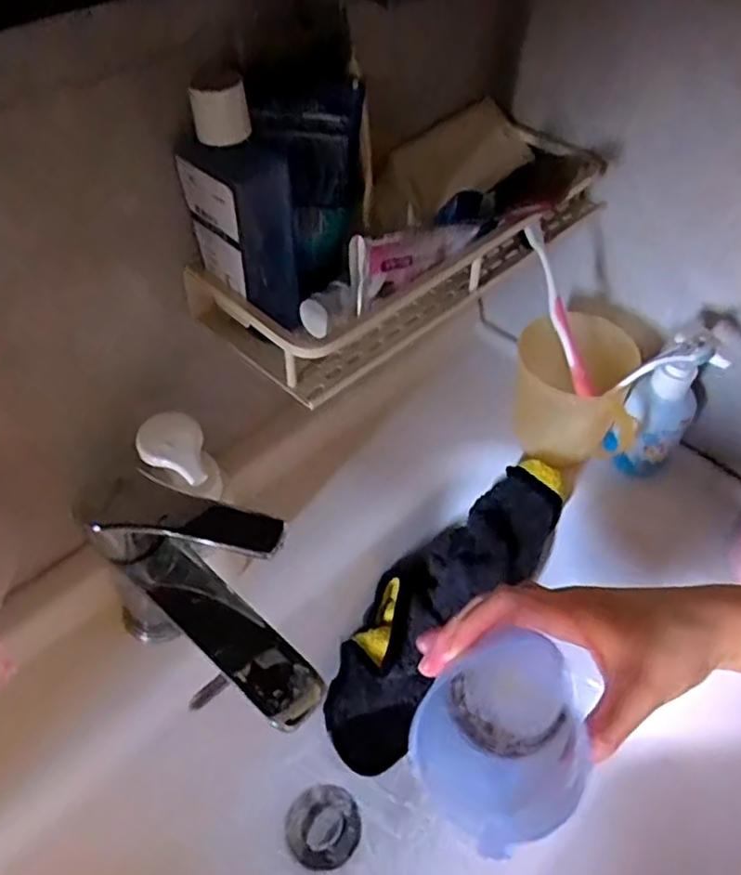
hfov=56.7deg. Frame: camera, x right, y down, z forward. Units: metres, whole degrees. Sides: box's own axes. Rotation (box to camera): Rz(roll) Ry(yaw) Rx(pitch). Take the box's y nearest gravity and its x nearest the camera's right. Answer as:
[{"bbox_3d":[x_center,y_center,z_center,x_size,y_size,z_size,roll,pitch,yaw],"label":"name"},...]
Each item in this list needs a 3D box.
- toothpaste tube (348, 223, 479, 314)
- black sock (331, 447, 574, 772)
[{"bbox_3d":[0.025,-0.111,0.412,0.101,0.037,0.018,-30,33,-32],"label":"toothpaste tube"},{"bbox_3d":[0.050,0.145,0.564,0.107,0.058,0.269,39,96,26],"label":"black sock"}]

